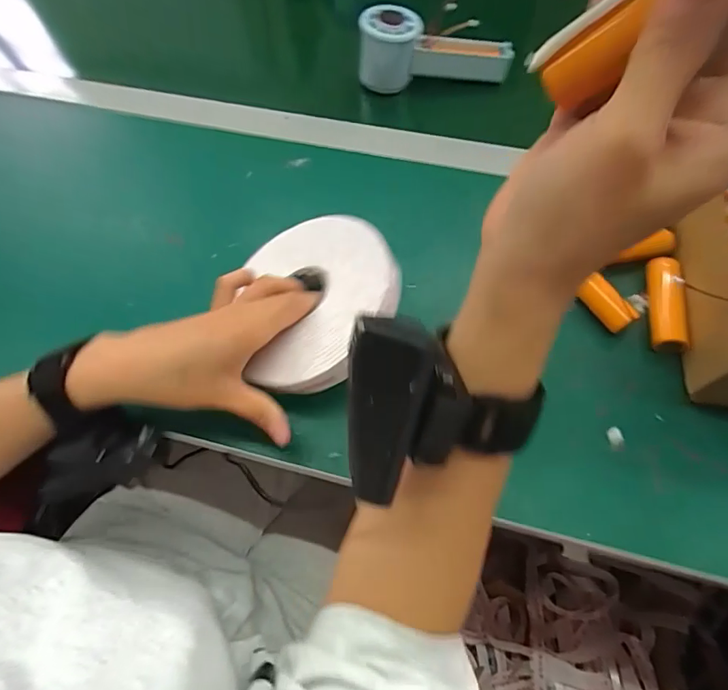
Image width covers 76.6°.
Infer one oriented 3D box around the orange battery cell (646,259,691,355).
[{"bbox_3d":[0.216,-0.030,0.330,0.021,0.020,0.069,2,76,2],"label":"orange battery cell"}]

